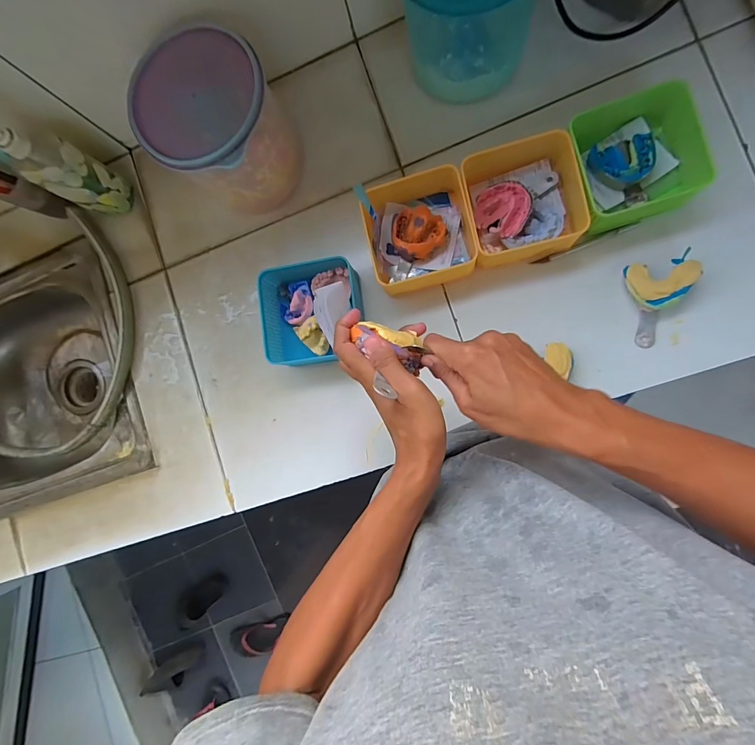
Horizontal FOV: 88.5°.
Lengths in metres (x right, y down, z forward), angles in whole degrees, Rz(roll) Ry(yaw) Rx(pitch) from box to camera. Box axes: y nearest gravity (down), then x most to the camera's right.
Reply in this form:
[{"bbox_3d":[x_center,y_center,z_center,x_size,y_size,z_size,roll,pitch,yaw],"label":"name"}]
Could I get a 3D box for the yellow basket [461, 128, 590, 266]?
[{"bbox_3d":[0.181,-0.224,0.501,0.134,0.067,0.152,-12,88,9],"label":"yellow basket"}]

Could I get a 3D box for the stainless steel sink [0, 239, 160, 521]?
[{"bbox_3d":[-0.752,0.083,0.747,0.750,0.150,0.394,-19,86,9],"label":"stainless steel sink"}]

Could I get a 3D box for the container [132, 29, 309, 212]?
[{"bbox_3d":[-0.198,-0.312,0.518,0.149,0.166,0.148,0,89,10],"label":"container"}]

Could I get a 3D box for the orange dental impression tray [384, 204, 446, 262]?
[{"bbox_3d":[0.054,-0.189,0.524,0.072,0.024,0.072,22,93,9],"label":"orange dental impression tray"}]

